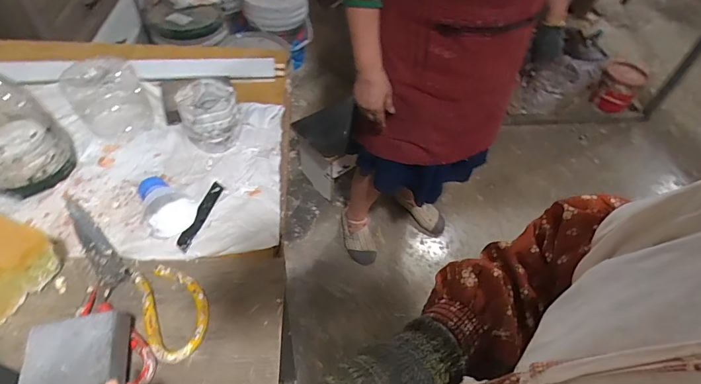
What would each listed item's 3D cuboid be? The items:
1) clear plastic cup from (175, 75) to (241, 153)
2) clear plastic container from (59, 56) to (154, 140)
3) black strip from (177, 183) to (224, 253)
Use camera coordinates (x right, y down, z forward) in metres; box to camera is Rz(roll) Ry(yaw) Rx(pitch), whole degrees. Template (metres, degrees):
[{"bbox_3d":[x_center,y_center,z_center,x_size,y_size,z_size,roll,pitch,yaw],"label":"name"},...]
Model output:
[{"bbox_3d":[-0.184,-0.100,0.518,0.071,0.076,0.070,3,50,-3],"label":"clear plastic cup"},{"bbox_3d":[-0.319,-0.123,0.518,0.083,0.084,0.062,-14,53,-16],"label":"clear plastic container"},{"bbox_3d":[-0.177,0.027,0.466,0.015,0.011,0.096,14,50,6],"label":"black strip"}]

